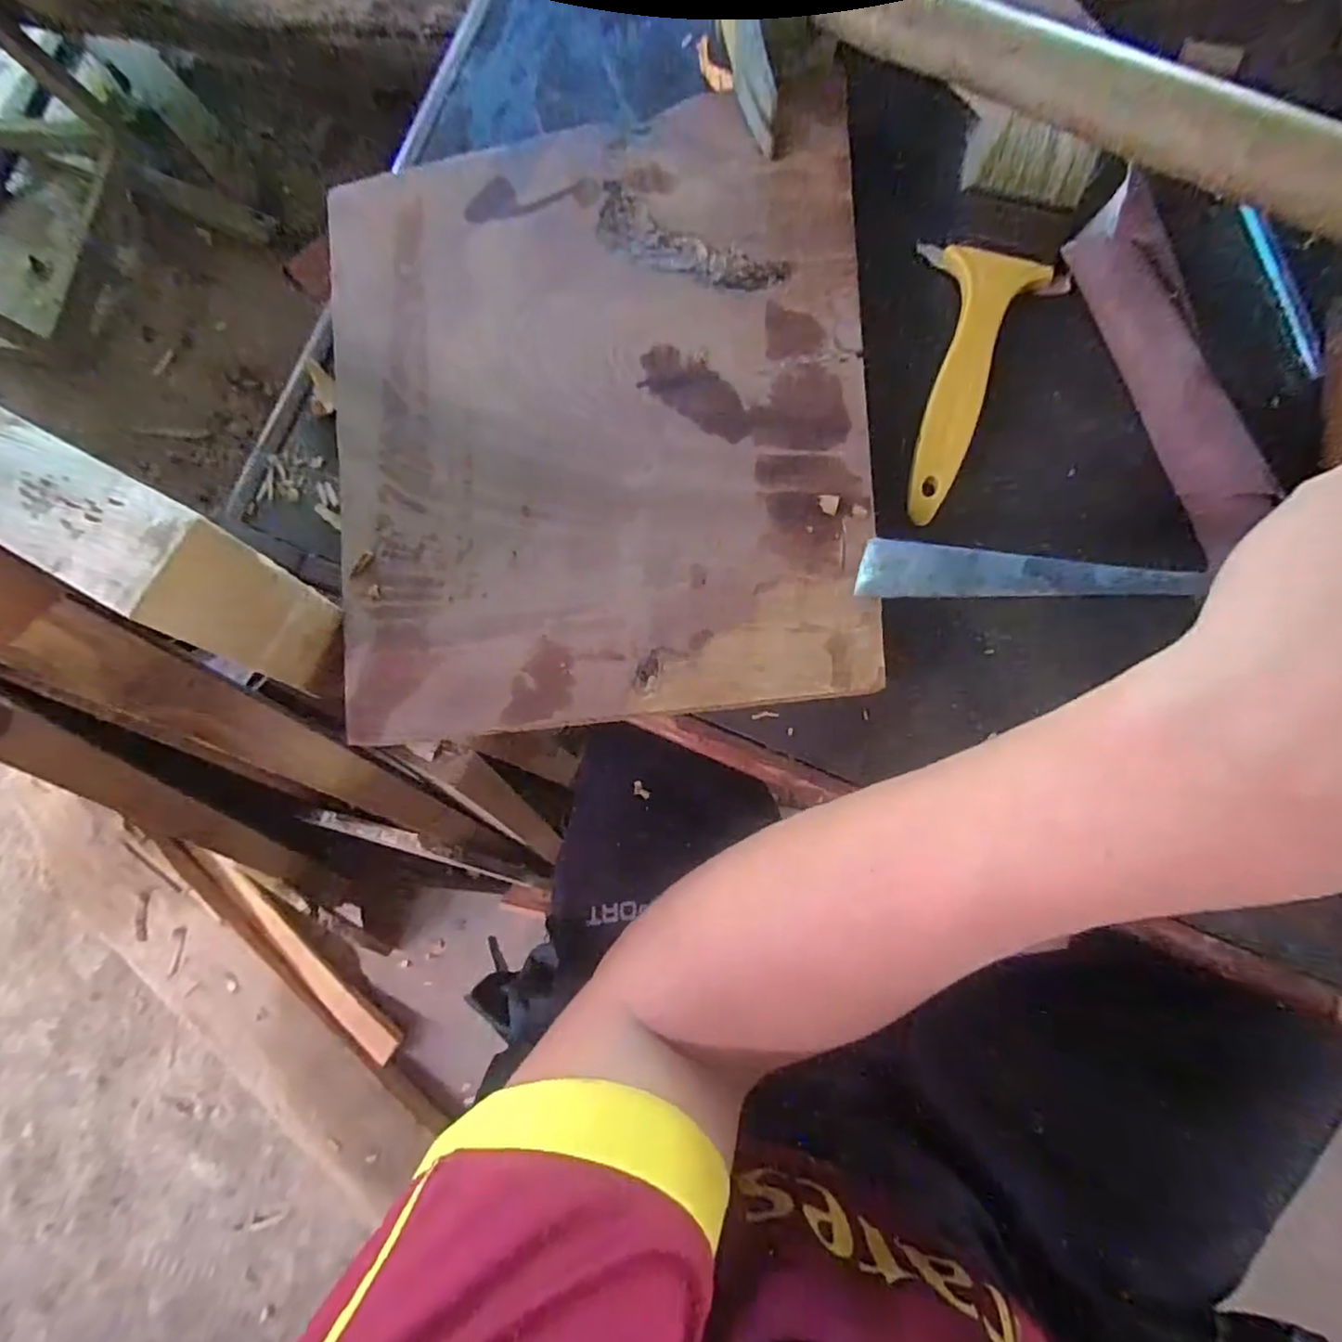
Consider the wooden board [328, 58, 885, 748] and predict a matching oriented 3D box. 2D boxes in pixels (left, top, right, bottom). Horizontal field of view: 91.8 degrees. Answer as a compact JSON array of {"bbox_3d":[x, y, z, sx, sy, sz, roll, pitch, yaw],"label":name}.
[{"bbox_3d":[-0.032,-0.107,0.270,0.221,0.006,0.253,-7,83,5],"label":"wooden board"}]

